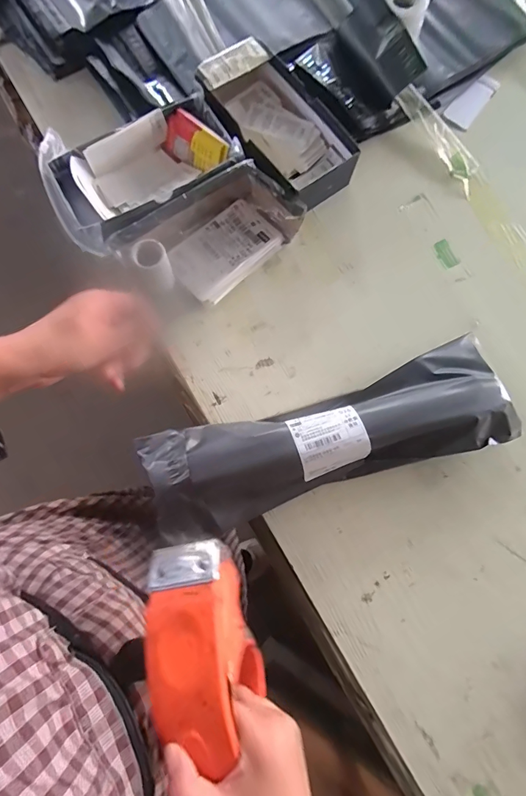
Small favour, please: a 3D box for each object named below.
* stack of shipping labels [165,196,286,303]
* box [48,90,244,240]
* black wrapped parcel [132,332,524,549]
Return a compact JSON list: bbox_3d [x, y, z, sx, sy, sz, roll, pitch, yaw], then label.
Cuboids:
[{"bbox_3d":[-0.051,-0.191,0.537,0.138,0.015,0.089,-43,82,-11],"label":"stack of shipping labels"},{"bbox_3d":[-0.147,-0.284,0.524,0.226,0.054,0.127,-31,80,-9],"label":"box"},{"bbox_3d":[0.078,0.045,0.463,0.406,0.063,0.120,-17,78,-7],"label":"black wrapped parcel"}]

